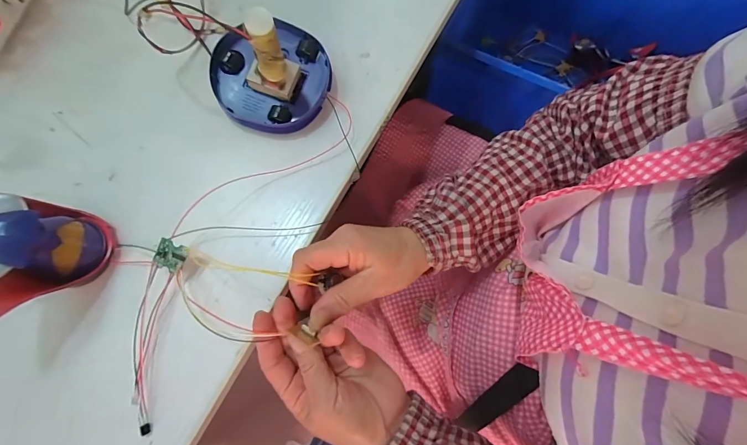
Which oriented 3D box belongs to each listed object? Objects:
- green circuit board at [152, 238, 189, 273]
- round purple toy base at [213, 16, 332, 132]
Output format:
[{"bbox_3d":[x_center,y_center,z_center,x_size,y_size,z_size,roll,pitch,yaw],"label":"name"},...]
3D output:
[{"bbox_3d":[-0.167,0.028,0.280,0.024,0.004,0.023,22,91,-8],"label":"green circuit board"},{"bbox_3d":[-0.095,-0.137,0.328,0.107,0.033,0.099,0,76,-1],"label":"round purple toy base"}]

